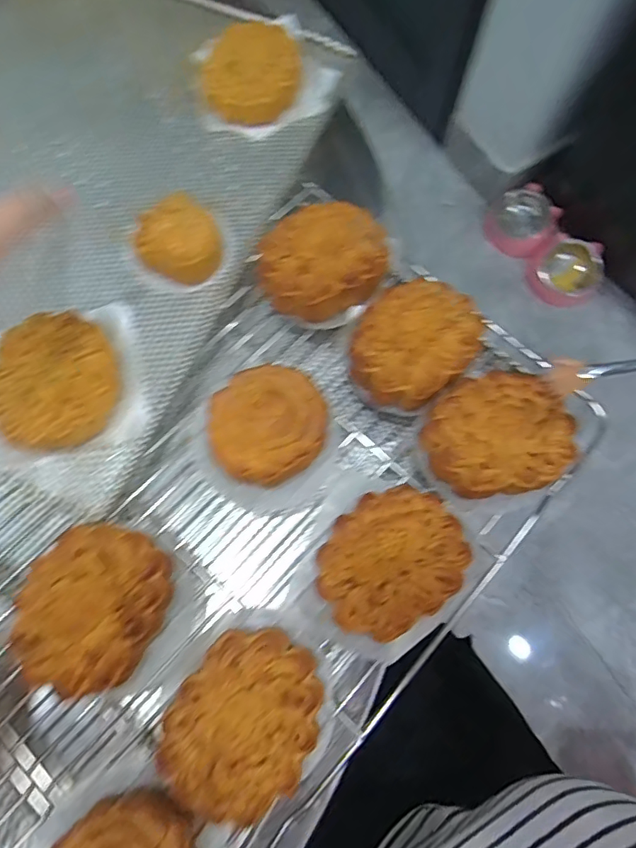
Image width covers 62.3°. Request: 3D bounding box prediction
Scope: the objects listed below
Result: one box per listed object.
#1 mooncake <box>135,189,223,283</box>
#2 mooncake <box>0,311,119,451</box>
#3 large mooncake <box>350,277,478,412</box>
[{"bbox_3d":[-0.100,-0.130,0.372,0.052,0.030,0.055,-38,76,-13],"label":"mooncake"},{"bbox_3d":[-0.166,-0.029,0.330,0.069,0.025,0.090,3,71,0],"label":"mooncake"},{"bbox_3d":[0.065,-0.054,0.347,0.067,0.037,0.088,36,74,10],"label":"large mooncake"}]

